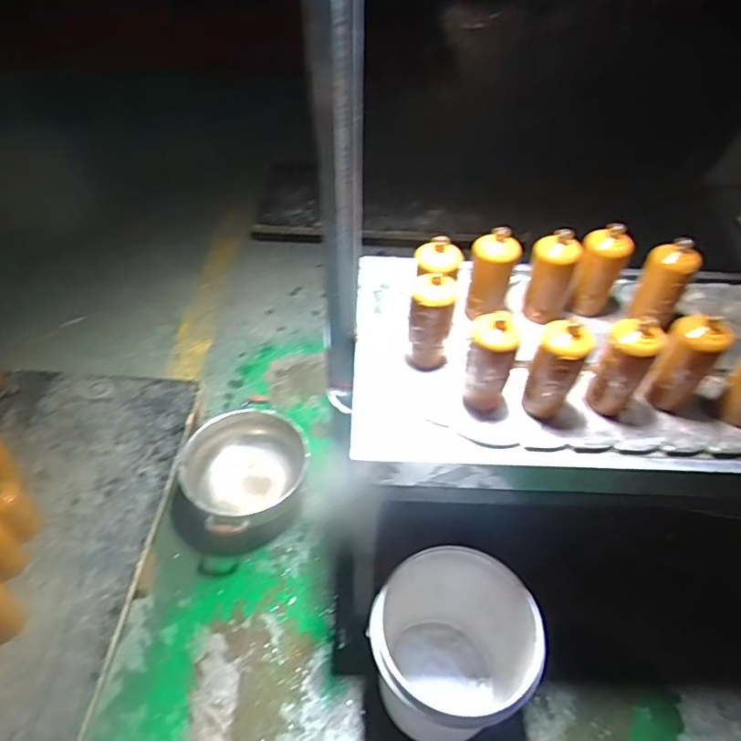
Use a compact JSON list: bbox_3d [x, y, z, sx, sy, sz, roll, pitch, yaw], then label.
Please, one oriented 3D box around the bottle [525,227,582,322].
[{"bbox_3d":[0.379,-0.205,1.137,0.093,0.209,0.084,16,45,21],"label":"bottle"}]

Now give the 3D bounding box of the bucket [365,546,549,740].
[{"bbox_3d":[0.163,0.609,1.182,0.342,0.374,0.298,18,46,22],"label":"bucket"}]

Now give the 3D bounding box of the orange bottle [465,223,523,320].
[{"bbox_3d":[0.236,-0.189,1.083,0.078,0.166,0.097,5,42,10],"label":"orange bottle"}]

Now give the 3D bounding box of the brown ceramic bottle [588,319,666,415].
[{"bbox_3d":[0.437,-0.006,0.953,0.079,0.201,0.067,21,47,25],"label":"brown ceramic bottle"}]

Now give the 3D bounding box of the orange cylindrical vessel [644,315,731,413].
[{"bbox_3d":[0.560,-0.012,0.986,0.082,0.208,0.082,-2,42,2],"label":"orange cylindrical vessel"}]

